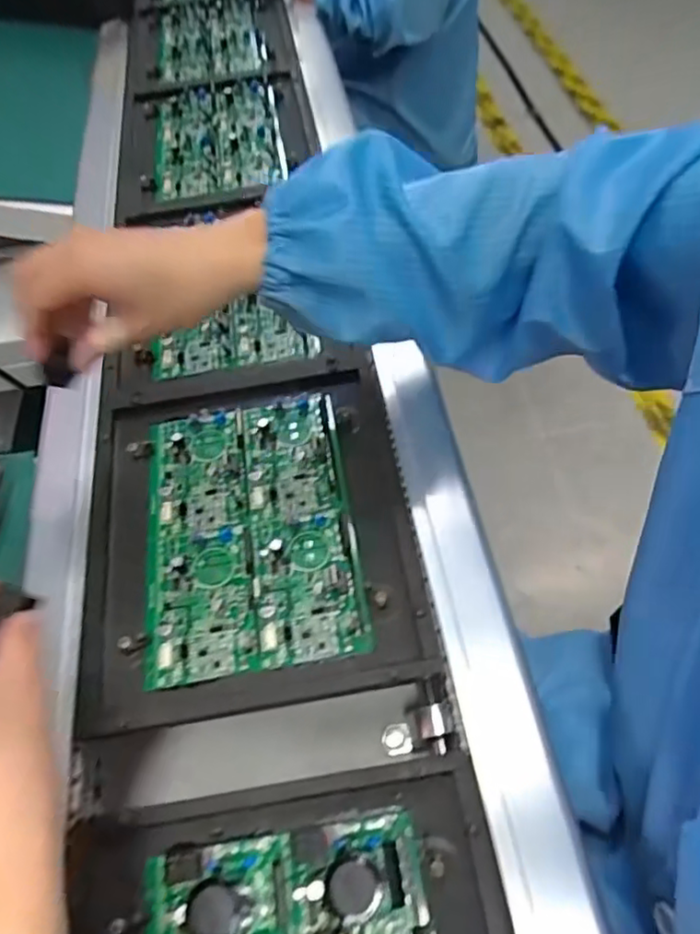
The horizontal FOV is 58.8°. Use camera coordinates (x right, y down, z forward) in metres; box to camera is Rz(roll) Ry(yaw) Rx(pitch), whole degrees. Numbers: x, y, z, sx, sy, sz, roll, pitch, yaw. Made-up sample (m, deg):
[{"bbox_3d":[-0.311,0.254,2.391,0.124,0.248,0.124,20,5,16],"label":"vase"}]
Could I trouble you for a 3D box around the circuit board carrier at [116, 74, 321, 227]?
[{"bbox_3d":[-0.155,-0.380,0.728,0.216,0.021,0.274,-7,57,0],"label":"circuit board carrier"}]

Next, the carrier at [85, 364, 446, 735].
[{"bbox_3d":[-0.073,0.042,0.458,0.233,0.013,0.252,-9,57,-1],"label":"carrier"}]

